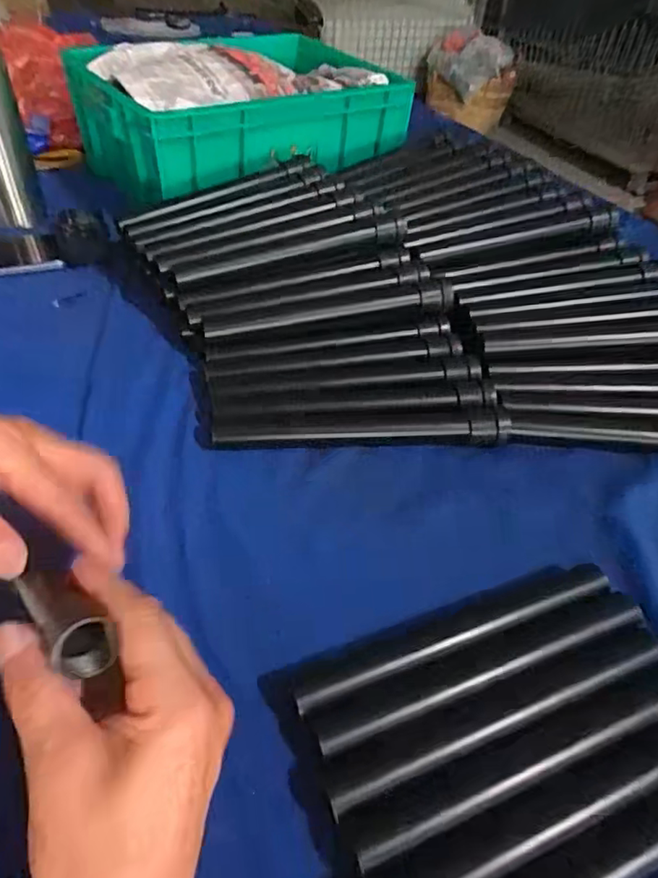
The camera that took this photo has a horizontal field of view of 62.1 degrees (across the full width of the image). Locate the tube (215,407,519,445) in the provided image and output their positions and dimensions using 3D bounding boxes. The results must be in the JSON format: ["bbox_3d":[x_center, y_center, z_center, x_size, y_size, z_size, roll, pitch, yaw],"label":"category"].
[{"bbox_3d":[0.029,-0.009,0.456,0.245,0.023,0.028,0,46,-4],"label":"tube"}]

